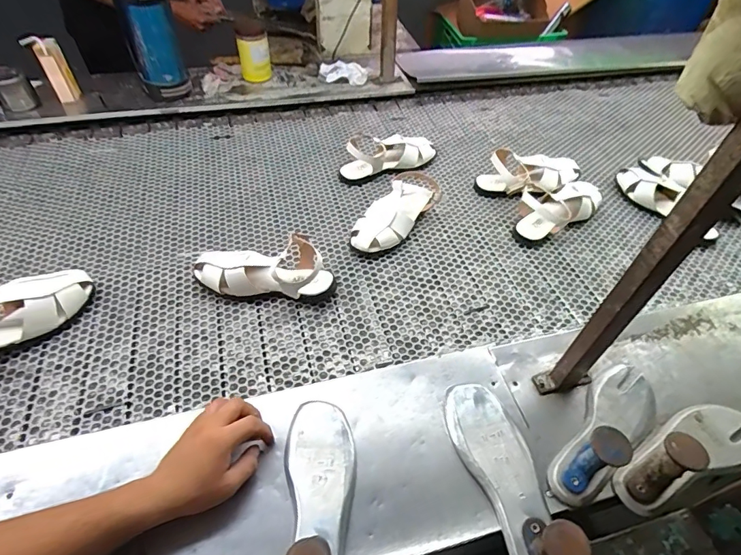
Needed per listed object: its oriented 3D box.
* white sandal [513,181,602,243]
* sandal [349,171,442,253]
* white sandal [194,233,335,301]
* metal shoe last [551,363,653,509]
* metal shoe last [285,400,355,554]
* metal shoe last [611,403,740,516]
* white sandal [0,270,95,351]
[{"bbox_3d":[0.393,-0.152,0.947,0.229,0.069,0.108,-22,50,-19],"label":"white sandal"},{"bbox_3d":[0.043,-0.126,0.883,0.084,0.086,0.202,35,56,29],"label":"sandal"},{"bbox_3d":[-0.181,-0.016,0.777,0.231,0.085,0.097,7,47,6],"label":"white sandal"},{"bbox_3d":[0.322,0.179,0.581,0.084,0.088,0.241,34,54,29],"label":"metal shoe last"},{"bbox_3d":[-0.059,0.242,0.515,0.085,0.090,0.247,-3,45,-4],"label":"metal shoe last"},{"bbox_3d":[0.421,0.204,0.563,0.236,0.096,0.087,-22,49,-21],"label":"metal shoe last"},{"bbox_3d":[-0.552,0.063,0.684,0.238,0.082,0.097,-32,53,-28],"label":"white sandal"}]

